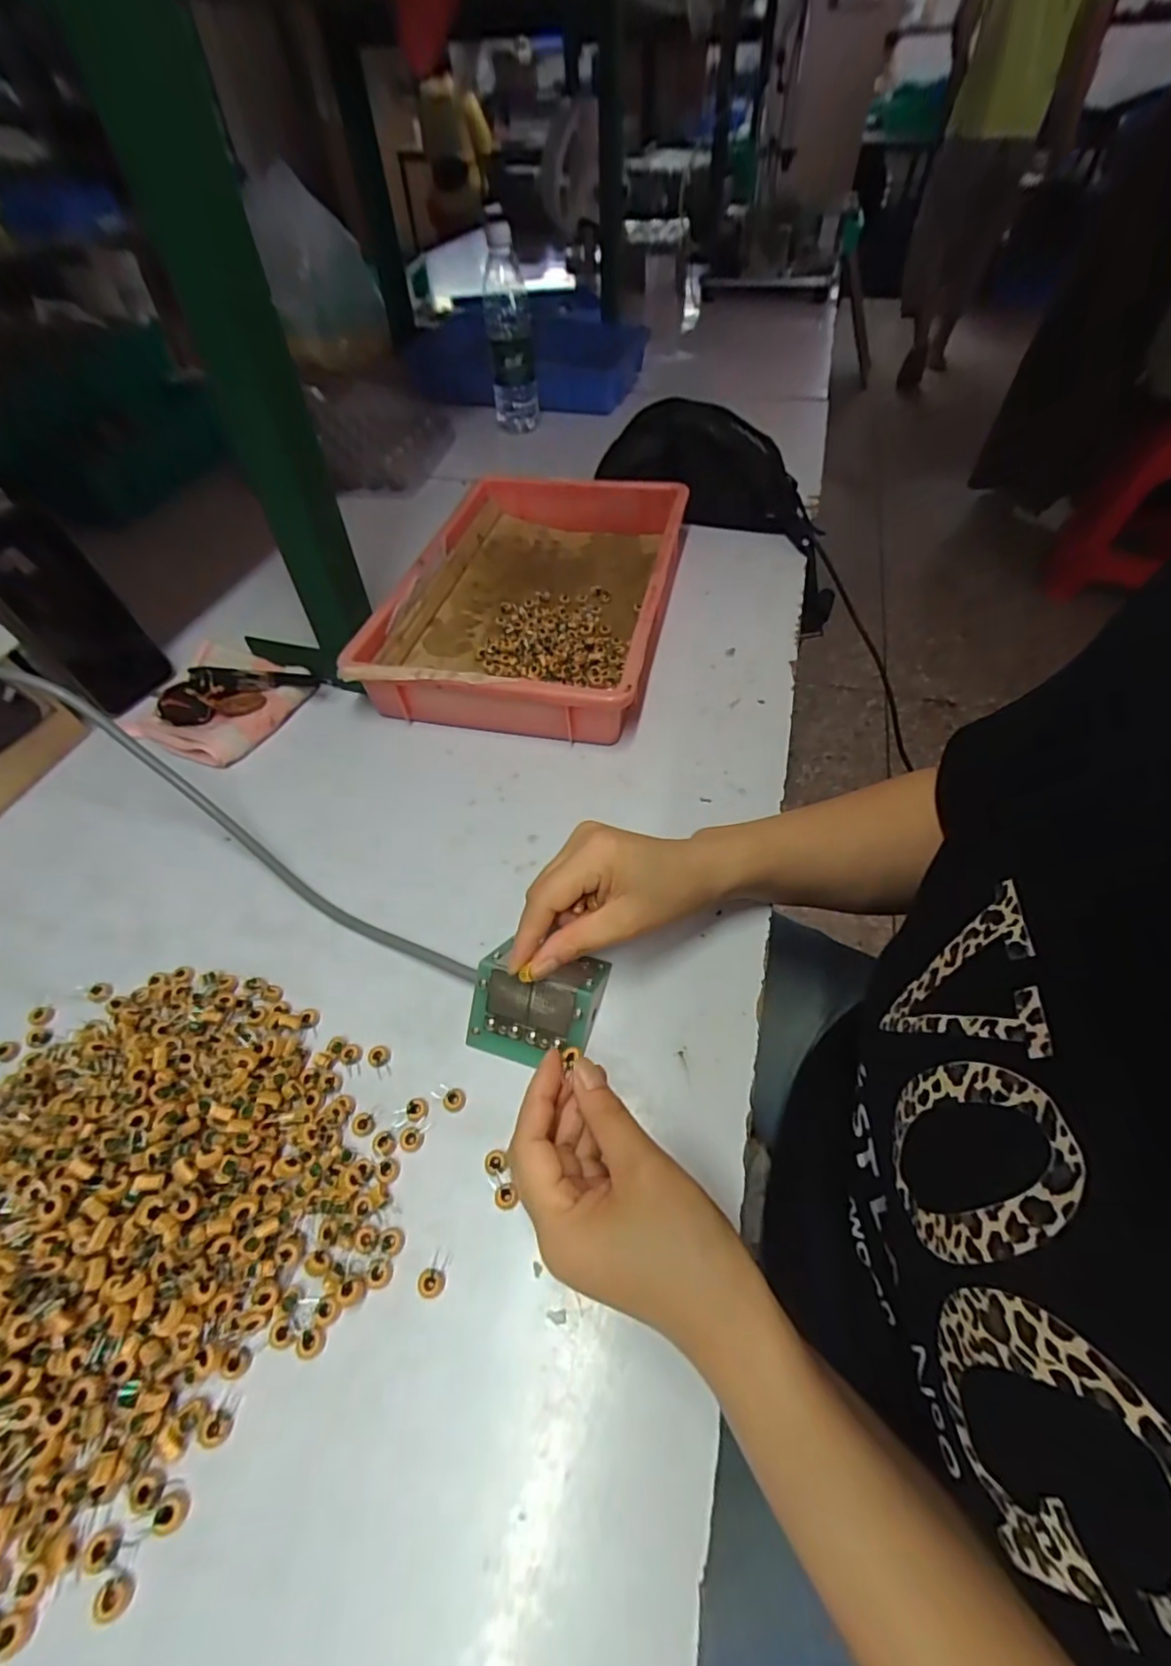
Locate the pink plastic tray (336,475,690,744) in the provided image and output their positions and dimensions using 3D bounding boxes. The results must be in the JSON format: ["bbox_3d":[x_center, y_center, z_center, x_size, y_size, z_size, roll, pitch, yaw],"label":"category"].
[{"bbox_3d":[-0.042,-0.238,0.581,0.238,0.064,0.359,9,54,9],"label":"pink plastic tray"}]

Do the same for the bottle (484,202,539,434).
[{"bbox_3d":[-0.106,-0.706,0.841,0.065,0.209,0.071,5,53,6],"label":"bottle"}]

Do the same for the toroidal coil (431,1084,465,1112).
[{"bbox_3d":[-0.075,0.147,0.330,0.018,0.006,0.012,36,62,25],"label":"toroidal coil"}]

